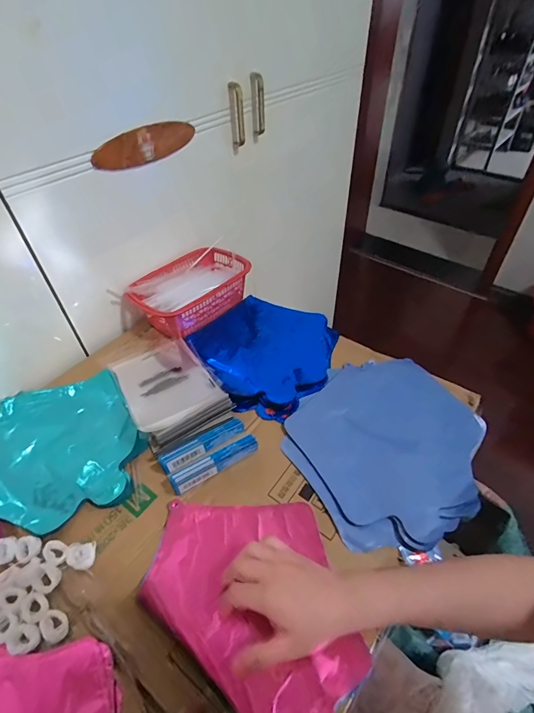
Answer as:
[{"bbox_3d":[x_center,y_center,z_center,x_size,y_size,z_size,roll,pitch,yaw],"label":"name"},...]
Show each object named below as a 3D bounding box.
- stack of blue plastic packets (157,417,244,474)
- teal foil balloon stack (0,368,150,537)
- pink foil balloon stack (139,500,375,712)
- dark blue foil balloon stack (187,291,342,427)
[{"bbox_3d":[-0.082,0.115,0.478,0.110,0.026,0.023,-27,50,-24],"label":"stack of blue plastic packets"},{"bbox_3d":[-0.286,0.119,0.496,0.213,0.019,0.223,-21,48,-19],"label":"teal foil balloon stack"},{"bbox_3d":[0.000,0.244,0.383,0.260,0.019,0.176,34,54,31],"label":"pink foil balloon stack"},{"bbox_3d":[-0.007,-0.020,0.625,0.243,0.028,0.231,31,53,29],"label":"dark blue foil balloon stack"}]

